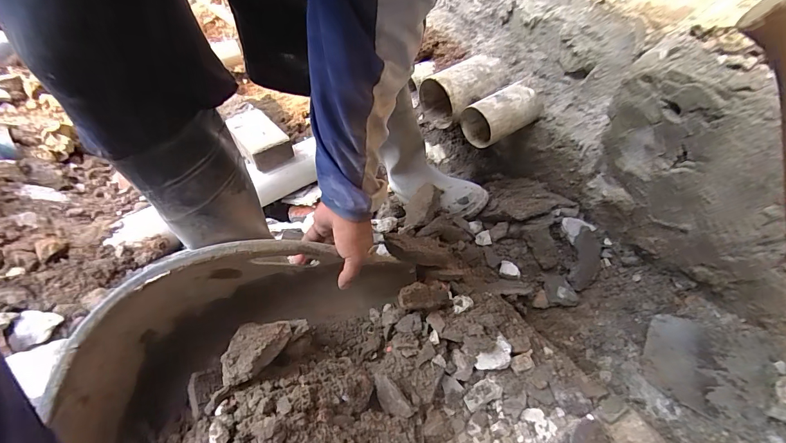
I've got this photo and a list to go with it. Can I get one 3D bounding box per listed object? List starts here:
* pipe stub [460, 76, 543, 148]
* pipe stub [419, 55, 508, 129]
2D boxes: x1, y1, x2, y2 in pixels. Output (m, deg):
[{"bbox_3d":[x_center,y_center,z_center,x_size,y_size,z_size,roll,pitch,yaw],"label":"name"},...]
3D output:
[{"bbox_3d":[0.225,-0.217,0.768,0.141,0.091,0.091,-21,46,-15],"label":"pipe stub"},{"bbox_3d":[0.156,-0.282,0.827,0.146,0.123,0.124,-32,50,-25],"label":"pipe stub"}]

